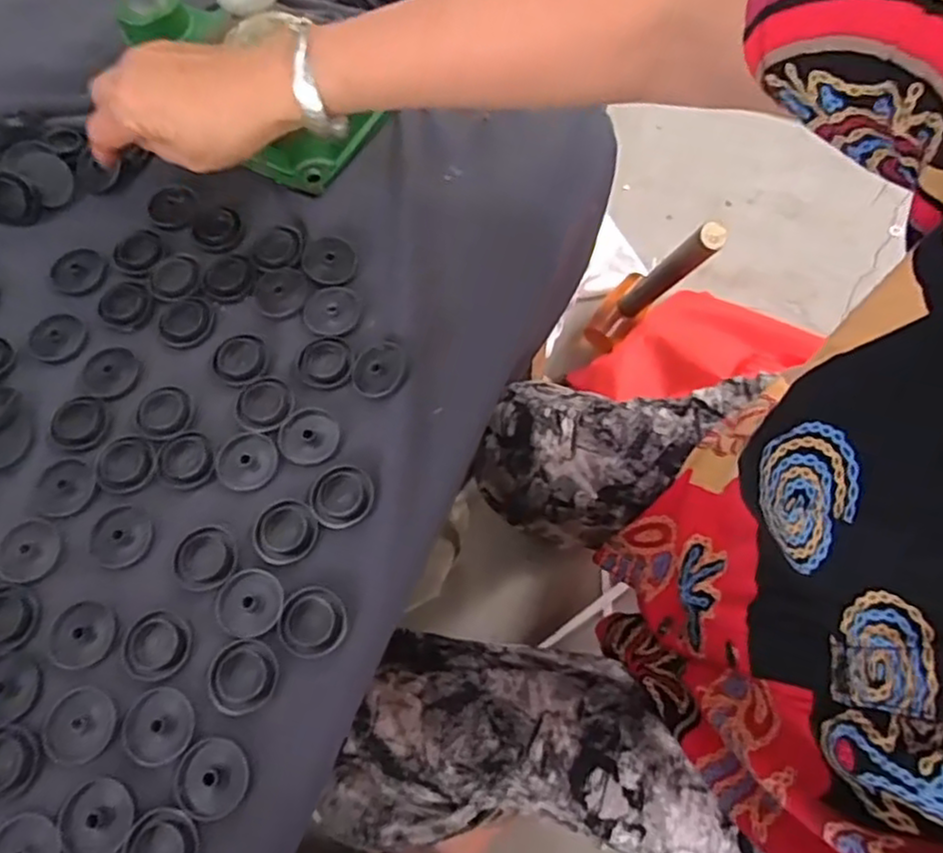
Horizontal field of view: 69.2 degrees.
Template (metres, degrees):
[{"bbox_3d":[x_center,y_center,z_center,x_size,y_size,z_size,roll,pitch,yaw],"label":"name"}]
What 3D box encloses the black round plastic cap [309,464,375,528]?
[{"bbox_3d":[-0.071,0.037,0.370,0.032,0.004,0.034,-1,67,2],"label":"black round plastic cap"}]

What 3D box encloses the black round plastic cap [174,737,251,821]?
[{"bbox_3d":[-0.121,0.165,0.320,0.033,0.005,0.032,-1,67,2],"label":"black round plastic cap"}]

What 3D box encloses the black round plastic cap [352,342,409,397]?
[{"bbox_3d":[-0.052,-0.032,0.393,0.031,0.008,0.032,-1,67,2],"label":"black round plastic cap"}]

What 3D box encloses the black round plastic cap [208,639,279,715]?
[{"bbox_3d":[-0.112,0.122,0.334,0.032,0.004,0.033,-1,67,2],"label":"black round plastic cap"}]

